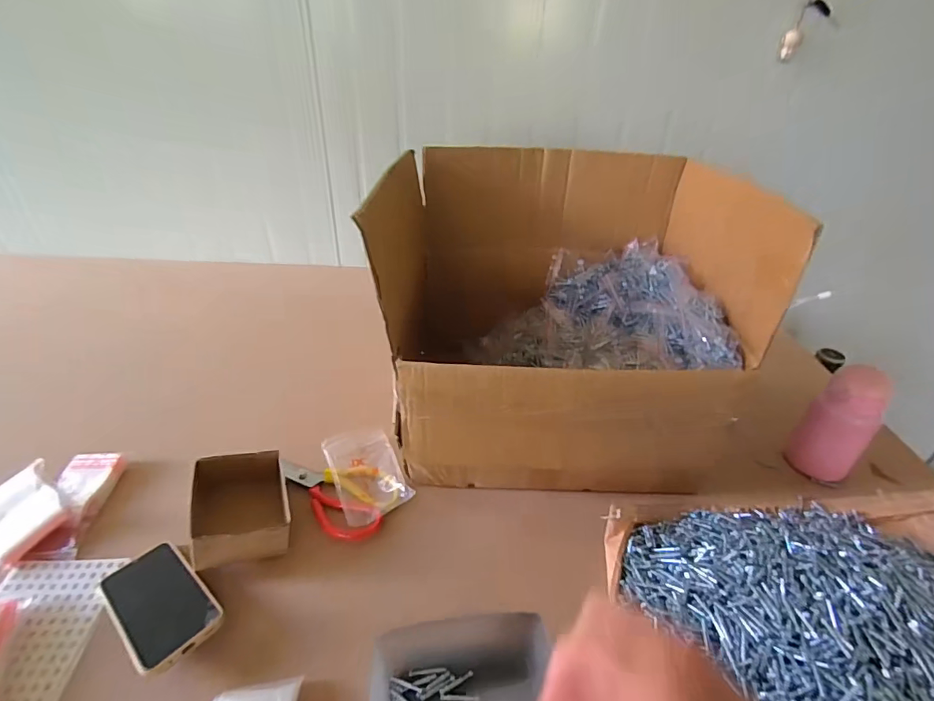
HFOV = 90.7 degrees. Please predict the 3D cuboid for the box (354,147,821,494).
[{"bbox_3d":[0.118,-0.062,0.684,0.458,0.361,0.386,-1,35,-5],"label":"box"}]

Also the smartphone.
[{"bbox_3d":[-0.331,0.264,0.493,0.162,0.019,0.076,17,38,37],"label":"smartphone"}]

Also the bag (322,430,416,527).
[{"bbox_3d":[-0.141,0.170,0.654,0.093,0.024,0.162,-14,39,-23],"label":"bag"}]

